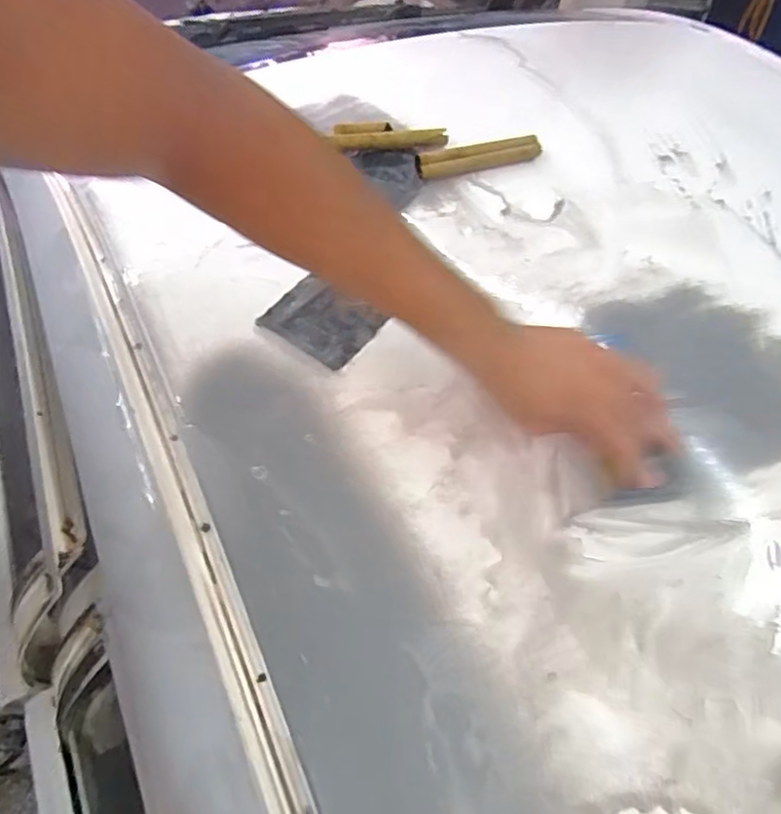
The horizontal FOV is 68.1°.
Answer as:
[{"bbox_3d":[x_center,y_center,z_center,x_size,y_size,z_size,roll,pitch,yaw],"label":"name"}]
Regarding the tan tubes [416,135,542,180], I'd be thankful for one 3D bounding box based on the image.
[{"bbox_3d":[0.097,-0.270,0.627,0.141,0.022,0.023,-11,62,-12],"label":"tan tubes"}]

